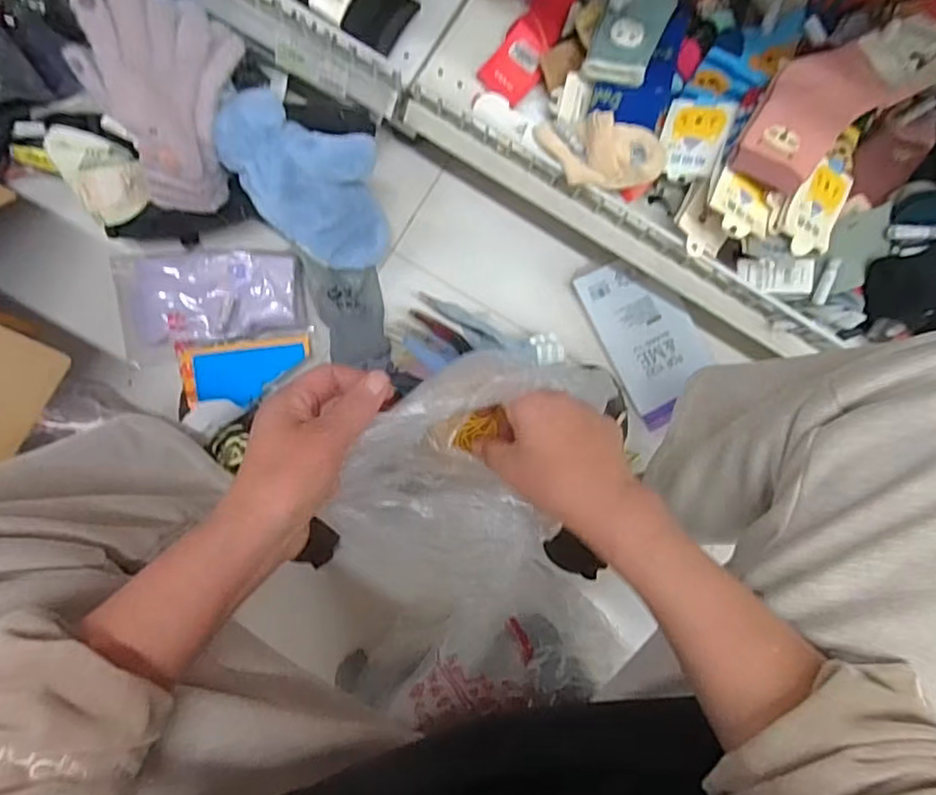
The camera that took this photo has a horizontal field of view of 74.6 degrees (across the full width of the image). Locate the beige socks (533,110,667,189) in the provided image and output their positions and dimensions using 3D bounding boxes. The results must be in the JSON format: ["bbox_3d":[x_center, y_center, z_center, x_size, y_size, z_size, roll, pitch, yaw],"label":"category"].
[{"bbox_3d":[0.135,-0.250,0.638,0.121,0.055,0.065,7,84,-6],"label":"beige socks"}]

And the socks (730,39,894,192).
[{"bbox_3d":[0.311,-0.261,0.566,0.083,0.025,0.147,44,92,8],"label":"socks"}]

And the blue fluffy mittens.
[{"bbox_3d":[-0.167,-0.232,0.666,0.213,0.056,0.141,21,116,-27],"label":"blue fluffy mittens"}]

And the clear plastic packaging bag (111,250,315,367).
[{"bbox_3d":[-0.301,-0.118,0.719,0.216,0.037,0.127,-9,86,-8],"label":"clear plastic packaging bag"}]

